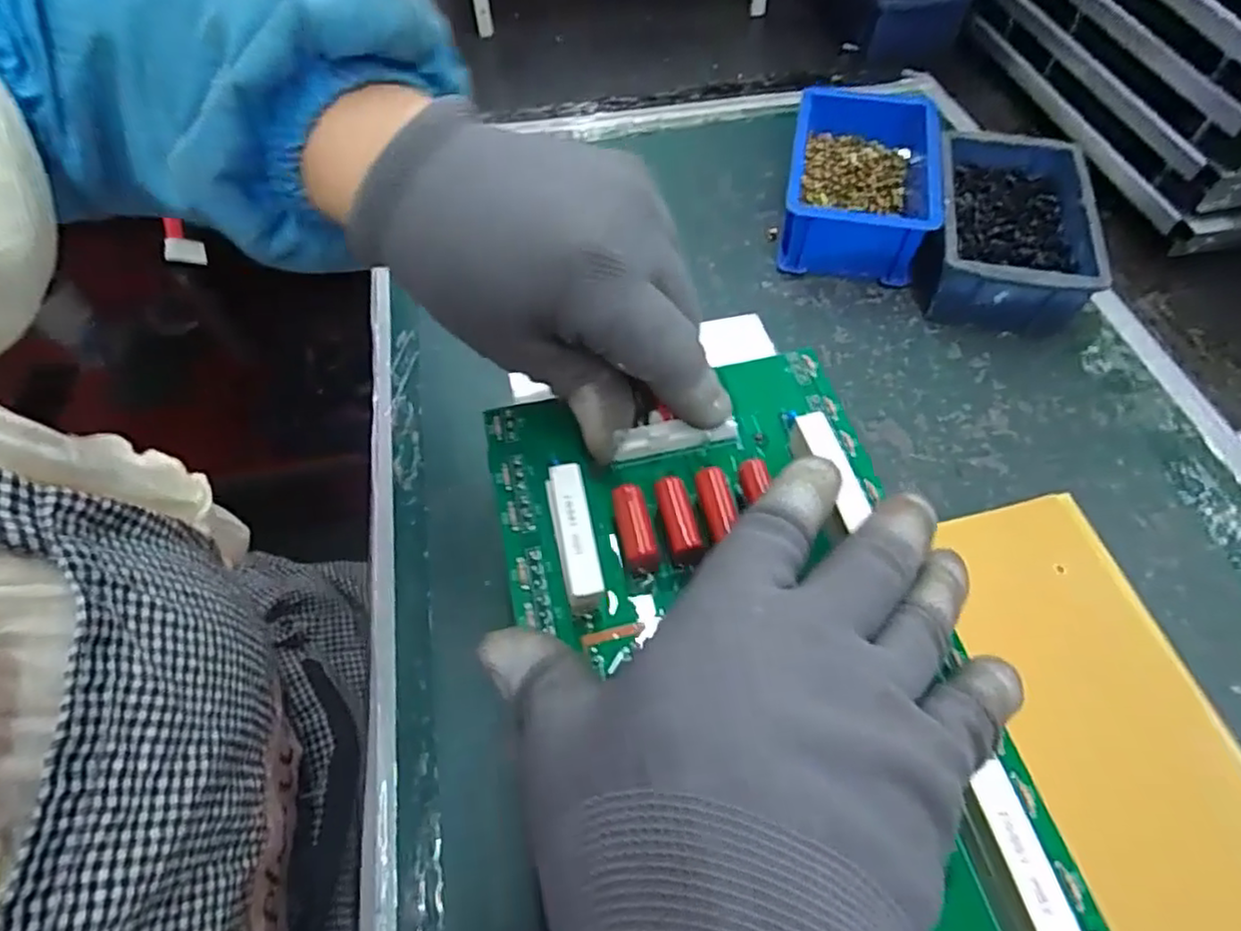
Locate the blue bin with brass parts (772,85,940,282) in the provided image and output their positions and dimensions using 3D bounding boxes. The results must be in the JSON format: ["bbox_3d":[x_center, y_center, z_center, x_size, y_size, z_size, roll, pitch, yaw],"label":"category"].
[{"bbox_3d":[0.172,-0.204,0.480,0.097,0.057,0.147,11,59,8],"label":"blue bin with brass parts"}]

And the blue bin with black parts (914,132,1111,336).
[{"bbox_3d":[0.259,-0.158,0.449,0.099,0.054,0.146,14,60,10],"label":"blue bin with black parts"}]

